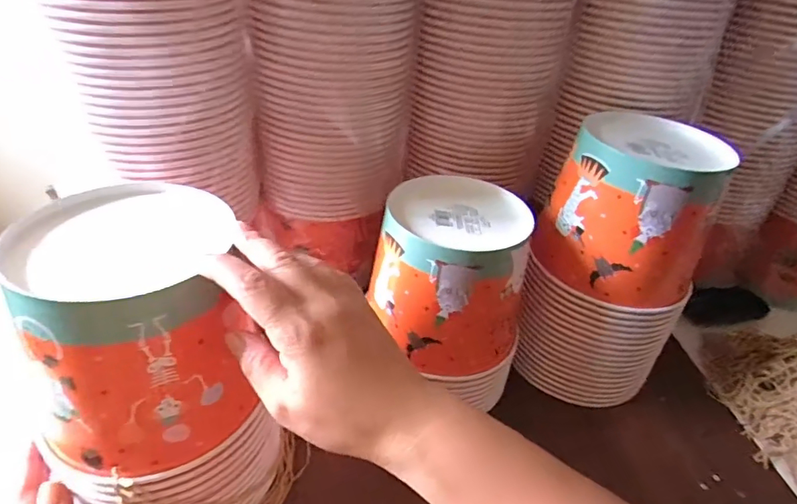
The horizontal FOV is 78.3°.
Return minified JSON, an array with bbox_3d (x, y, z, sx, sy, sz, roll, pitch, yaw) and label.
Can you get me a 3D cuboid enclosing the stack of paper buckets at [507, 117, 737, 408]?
[{"bbox_3d":[0.215,0.009,0.491,0.149,0.247,0.135,25,40,24],"label":"stack of paper buckets"}]

